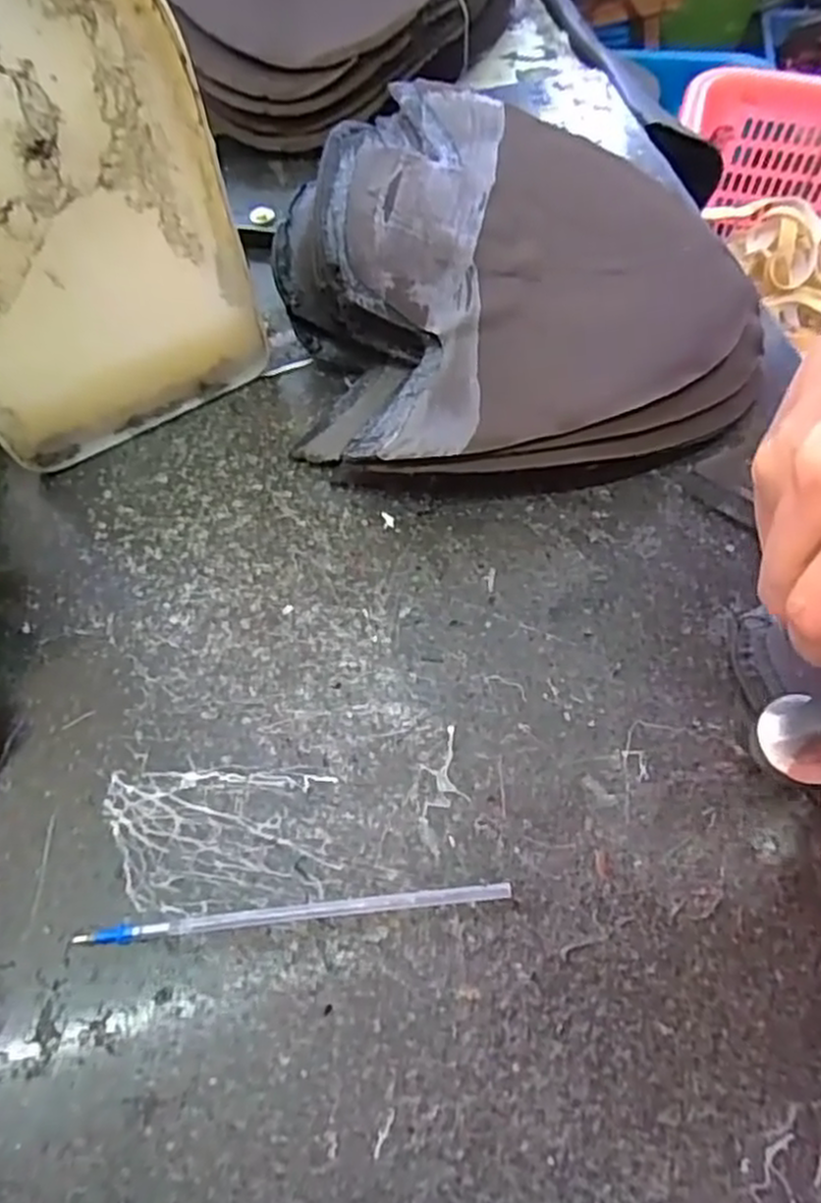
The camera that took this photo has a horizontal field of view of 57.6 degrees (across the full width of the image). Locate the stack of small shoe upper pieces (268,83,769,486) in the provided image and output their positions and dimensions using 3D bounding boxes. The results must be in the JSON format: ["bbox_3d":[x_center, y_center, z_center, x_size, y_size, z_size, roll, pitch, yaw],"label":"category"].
[{"bbox_3d":[0.044,-0.144,0.316,0.193,0.064,0.204,-6,60,-2],"label":"stack of small shoe upper pieces"}]

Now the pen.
[{"bbox_3d":[-0.034,0.091,0.219,0.126,0.004,0.005,-6,60,-2],"label":"pen"}]

